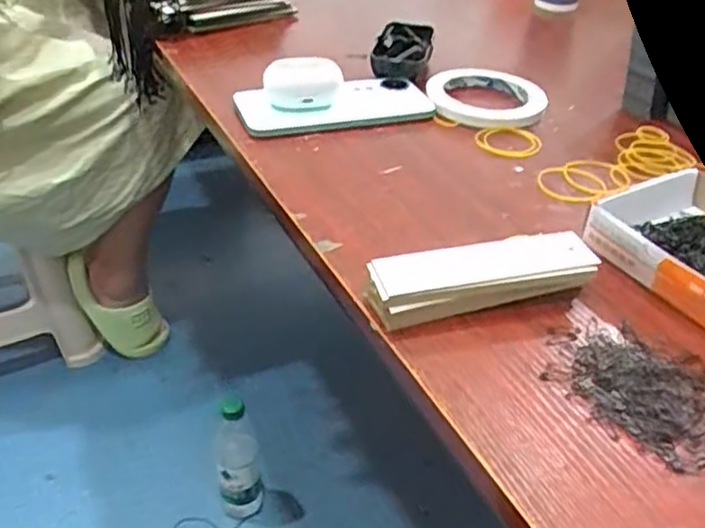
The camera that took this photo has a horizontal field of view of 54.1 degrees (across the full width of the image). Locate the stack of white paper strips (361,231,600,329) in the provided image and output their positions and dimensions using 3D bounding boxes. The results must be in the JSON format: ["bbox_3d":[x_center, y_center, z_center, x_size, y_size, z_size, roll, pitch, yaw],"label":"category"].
[{"bbox_3d":[0.073,0.009,0.388,0.128,0.027,0.035,-7,38,-14],"label":"stack of white paper strips"}]

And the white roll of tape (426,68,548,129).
[{"bbox_3d":[0.116,-0.147,0.604,0.100,0.014,0.102,3,36,0],"label":"white roll of tape"}]

